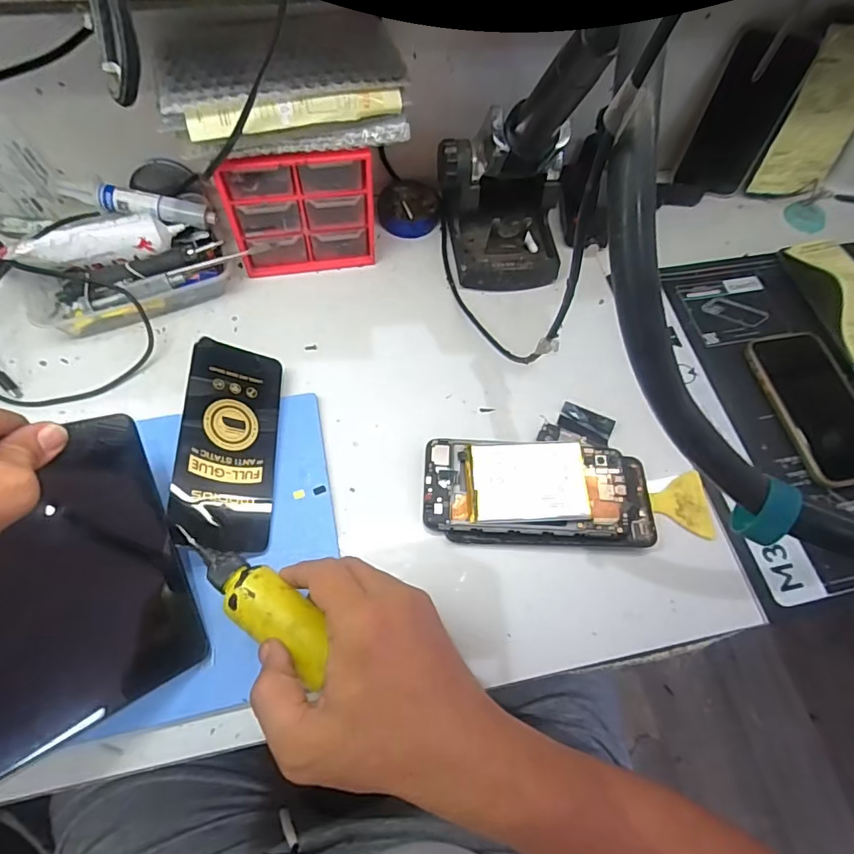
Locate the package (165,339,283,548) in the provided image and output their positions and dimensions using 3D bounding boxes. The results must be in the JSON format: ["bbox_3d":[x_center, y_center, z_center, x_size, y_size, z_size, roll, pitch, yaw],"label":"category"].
[{"bbox_3d":[-0.145,0.011,0.380,0.071,0.004,0.155,16,62,-37],"label":"package"}]

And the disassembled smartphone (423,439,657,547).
[{"bbox_3d":[0.088,0.052,0.400,0.176,0.020,0.079,1,63,-3],"label":"disassembled smartphone"}]

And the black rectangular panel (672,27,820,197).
[{"bbox_3d":[0.327,-0.322,0.534,0.077,0.145,0.010,13,48,4],"label":"black rectangular panel"}]

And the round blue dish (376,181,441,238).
[{"bbox_3d":[-0.016,-0.230,0.532,0.059,0.026,0.062,2,63,-3],"label":"round blue dish"}]

